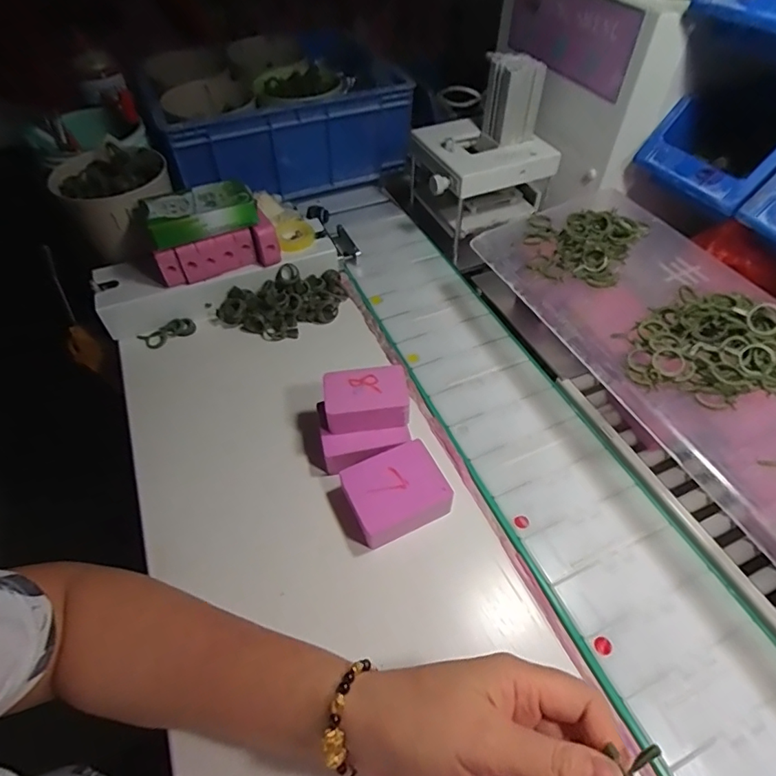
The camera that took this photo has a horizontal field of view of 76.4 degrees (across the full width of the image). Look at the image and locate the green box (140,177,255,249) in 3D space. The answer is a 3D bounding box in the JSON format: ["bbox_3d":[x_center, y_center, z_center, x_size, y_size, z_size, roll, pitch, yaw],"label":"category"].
[{"bbox_3d":[-0.188,-0.176,0.492,0.099,0.031,0.060,-24,54,-18],"label":"green box"}]

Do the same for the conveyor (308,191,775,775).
[{"bbox_3d":[0.151,0.060,0.436,0.170,0.038,0.853,-20,53,-13],"label":"conveyor"}]

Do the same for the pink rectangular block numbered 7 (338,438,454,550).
[{"bbox_3d":[0.006,0.084,0.395,0.074,0.028,0.060,-22,53,-14],"label":"pink rectangular block numbered 7"}]

